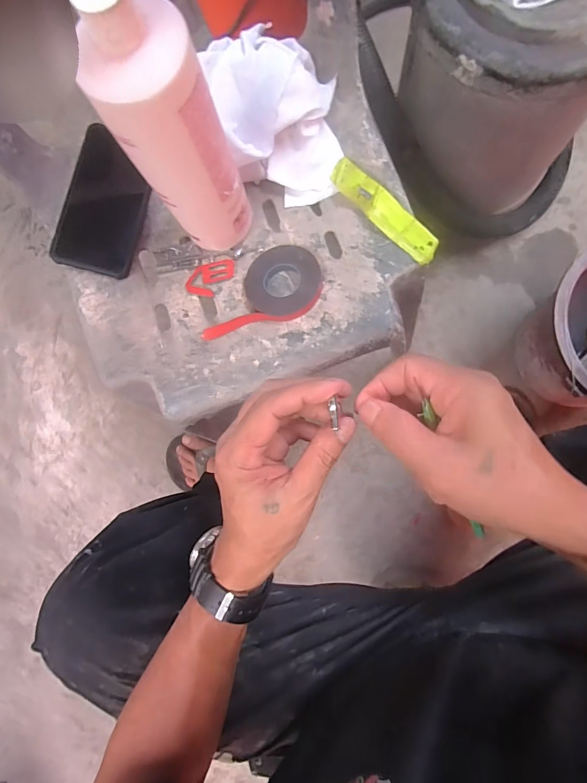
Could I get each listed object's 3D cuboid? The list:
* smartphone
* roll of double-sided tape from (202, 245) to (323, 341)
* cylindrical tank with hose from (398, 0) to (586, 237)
[{"bbox_3d":[-0.208,-0.209,0.444,0.080,0.008,0.154,15,87,-17],"label":"smartphone"},{"bbox_3d":[-0.036,-0.111,0.428,0.132,0.015,0.080,-14,82,3],"label":"roll of double-sided tape"},{"bbox_3d":[0.316,-0.446,0.607,0.267,0.350,0.289,-39,82,0],"label":"cylindrical tank with hose"}]

